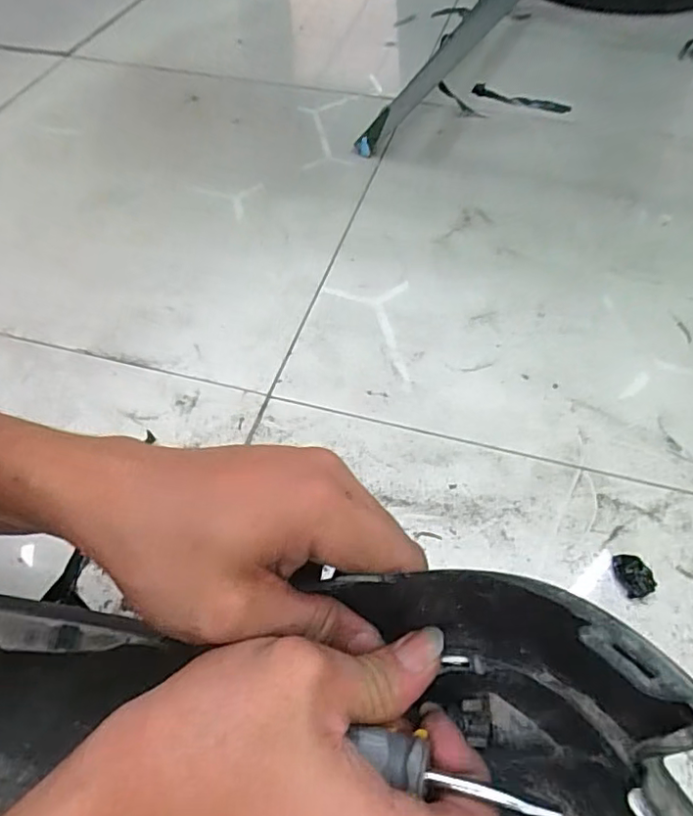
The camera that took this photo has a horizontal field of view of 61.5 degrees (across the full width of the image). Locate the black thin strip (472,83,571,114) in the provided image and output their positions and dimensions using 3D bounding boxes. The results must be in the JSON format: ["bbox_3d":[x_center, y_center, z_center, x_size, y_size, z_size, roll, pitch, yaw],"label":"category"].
[{"bbox_3d":[0.255,-0.453,0.857,0.146,0.010,0.021,28,59,21],"label":"black thin strip"}]

